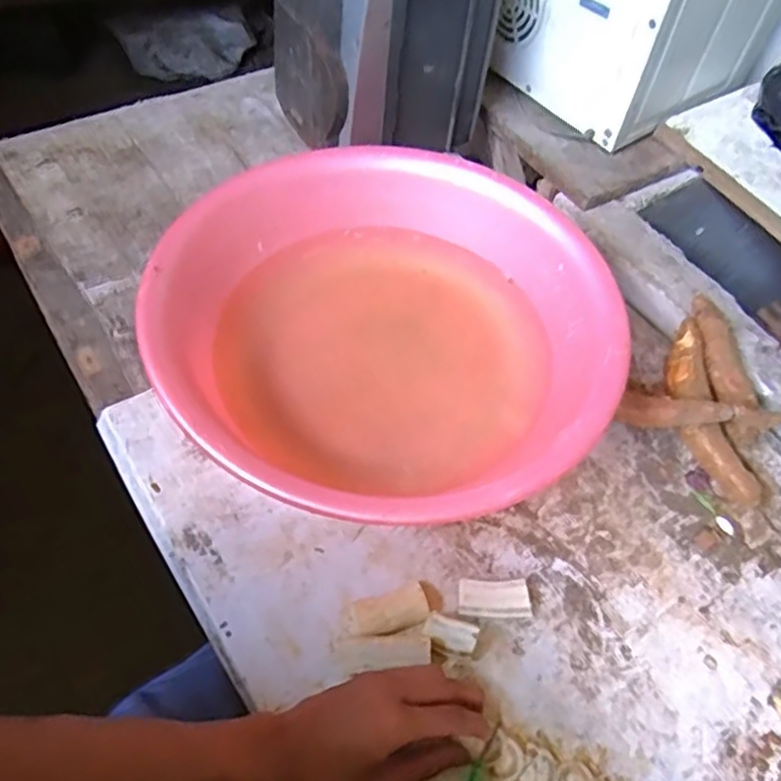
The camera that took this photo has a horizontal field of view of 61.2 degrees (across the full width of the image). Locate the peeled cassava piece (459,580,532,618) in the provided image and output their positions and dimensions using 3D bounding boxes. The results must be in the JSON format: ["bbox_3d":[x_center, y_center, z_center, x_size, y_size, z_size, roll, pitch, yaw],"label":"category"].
[{"bbox_3d":[0.085,0.171,0.538,0.060,0.014,0.029,2,53,-4],"label":"peeled cassava piece"}]

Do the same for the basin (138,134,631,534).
[{"bbox_3d":[-0.008,-0.052,0.625,0.408,0.128,0.419,1,54,-5],"label":"basin"}]

